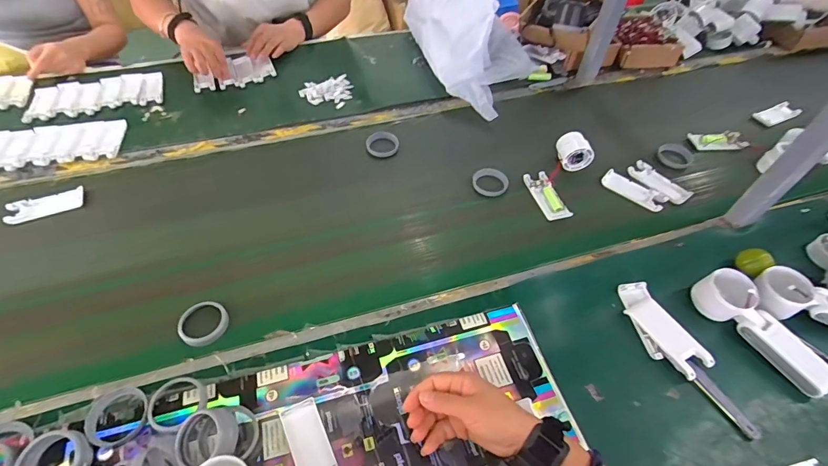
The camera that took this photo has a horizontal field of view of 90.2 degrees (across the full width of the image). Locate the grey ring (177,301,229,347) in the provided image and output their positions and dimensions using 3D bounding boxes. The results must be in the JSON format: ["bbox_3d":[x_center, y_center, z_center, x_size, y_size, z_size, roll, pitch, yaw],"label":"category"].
[{"bbox_3d":[-0.276,0.118,0.541,0.059,0.014,0.058,2,52,-2],"label":"grey ring"}]

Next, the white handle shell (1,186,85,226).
[{"bbox_3d":[-0.588,-0.043,0.660,0.102,0.017,0.038,-21,56,-18],"label":"white handle shell"}]

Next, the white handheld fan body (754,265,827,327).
[{"bbox_3d":[0.525,0.091,0.527,0.176,0.035,0.064,14,52,8],"label":"white handheld fan body"}]

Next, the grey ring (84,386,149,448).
[{"bbox_3d":[-0.318,0.194,0.441,0.058,0.009,0.065,-34,61,-26],"label":"grey ring"}]

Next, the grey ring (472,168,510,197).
[{"bbox_3d":[0.135,-0.093,0.729,0.059,0.006,0.061,2,52,-2],"label":"grey ring"}]

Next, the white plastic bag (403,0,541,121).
[{"bbox_3d":[0.132,-0.429,0.897,0.210,0.160,0.400,-9,53,-10],"label":"white plastic bag"}]

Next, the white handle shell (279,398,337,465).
[{"bbox_3d":[-0.108,0.232,0.437,0.039,0.013,0.102,-21,56,-18],"label":"white handle shell"}]

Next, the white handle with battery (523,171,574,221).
[{"bbox_3d":[0.227,-0.063,0.706,0.038,0.016,0.105,-12,53,-13],"label":"white handle with battery"}]

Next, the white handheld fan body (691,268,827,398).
[{"bbox_3d":[0.436,0.117,0.512,0.051,0.047,0.169,-29,58,-23],"label":"white handheld fan body"}]

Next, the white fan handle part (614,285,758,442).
[{"bbox_3d":[0.327,0.149,0.512,0.053,0.032,0.206,-13,53,-13],"label":"white fan handle part"}]

